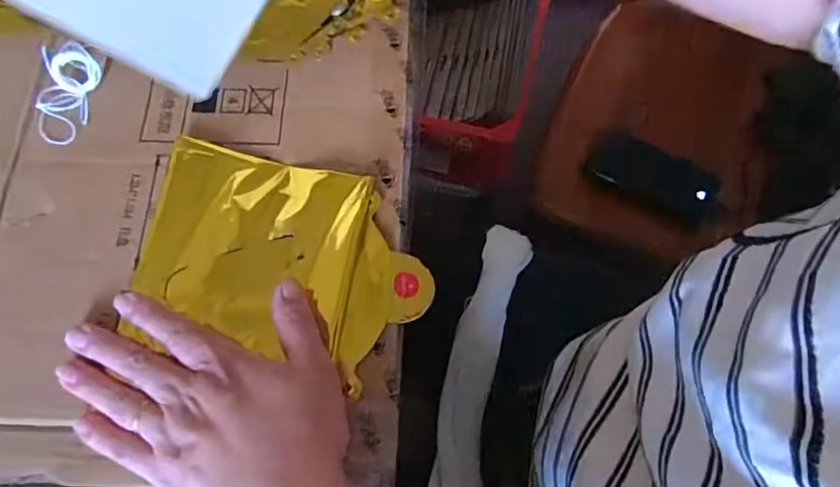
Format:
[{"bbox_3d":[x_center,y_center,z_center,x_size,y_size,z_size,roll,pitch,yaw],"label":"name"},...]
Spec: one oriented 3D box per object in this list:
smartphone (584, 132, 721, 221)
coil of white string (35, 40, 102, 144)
[{"bbox_3d":[0.292,-0.087,0.703,0.156,0.005,0.065,24,111,7],"label":"smartphone"},{"bbox_3d":[-0.226,-0.096,0.356,0.036,0.005,0.064,5,89,-6],"label":"coil of white string"}]

